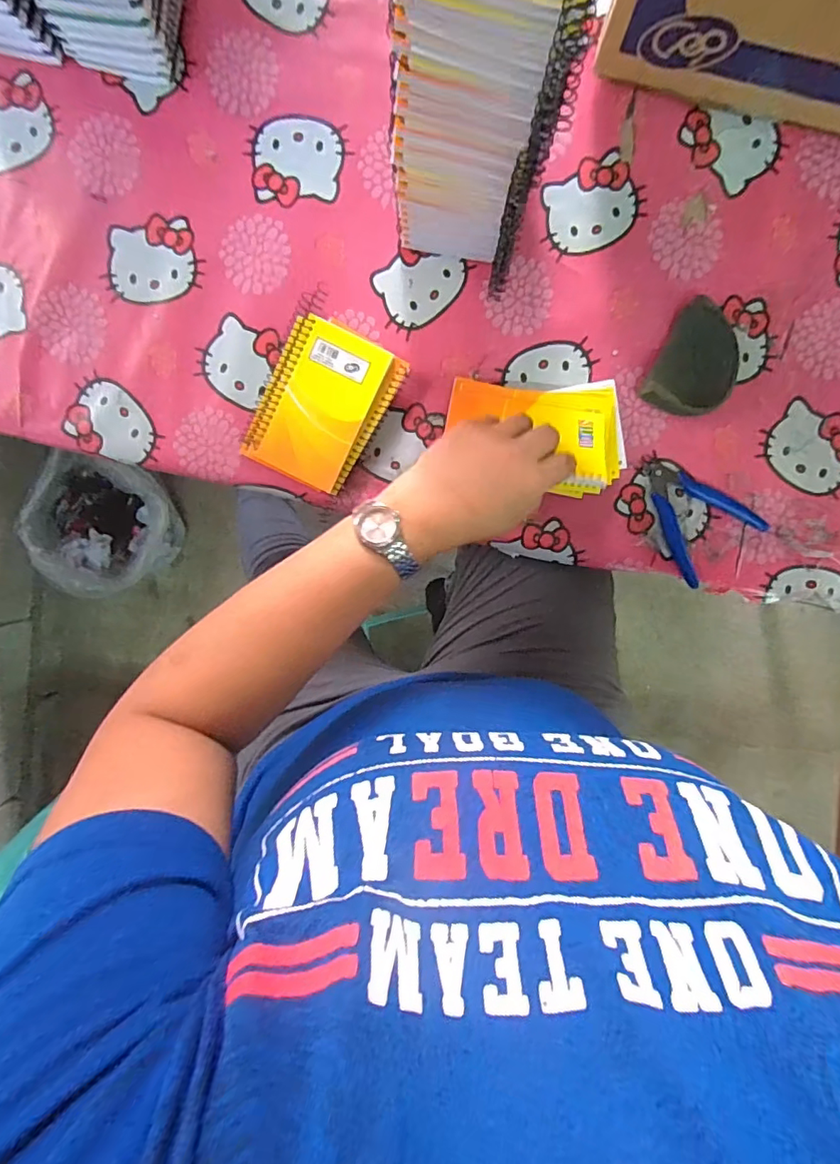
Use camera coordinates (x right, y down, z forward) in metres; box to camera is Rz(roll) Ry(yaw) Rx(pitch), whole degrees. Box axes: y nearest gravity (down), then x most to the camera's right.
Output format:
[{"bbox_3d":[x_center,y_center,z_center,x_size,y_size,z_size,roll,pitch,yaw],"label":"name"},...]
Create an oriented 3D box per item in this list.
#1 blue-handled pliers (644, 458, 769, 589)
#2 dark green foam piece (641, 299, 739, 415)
[{"bbox_3d":[0.256,-0.067,0.472,0.081,0.014,0.116,-29,94,4],"label":"blue-handled pliers"},{"bbox_3d":[0.242,-0.190,0.453,0.065,0.027,0.090,25,96,-1],"label":"dark green foam piece"}]

